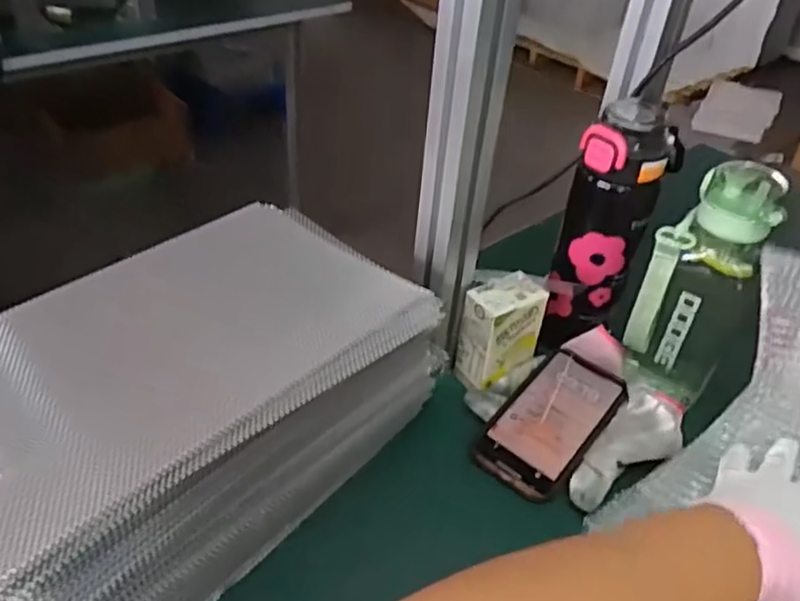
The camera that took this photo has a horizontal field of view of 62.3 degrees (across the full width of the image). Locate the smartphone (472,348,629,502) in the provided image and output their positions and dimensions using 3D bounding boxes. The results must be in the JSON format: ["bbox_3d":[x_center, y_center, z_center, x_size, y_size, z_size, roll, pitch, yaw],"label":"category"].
[{"bbox_3d":[0.142,0.109,0.608,0.079,0.018,0.165,31,46,29],"label":"smartphone"}]

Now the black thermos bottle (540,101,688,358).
[{"bbox_3d":[0.193,-0.064,0.618,0.085,0.222,0.084,16,40,14],"label":"black thermos bottle"}]

